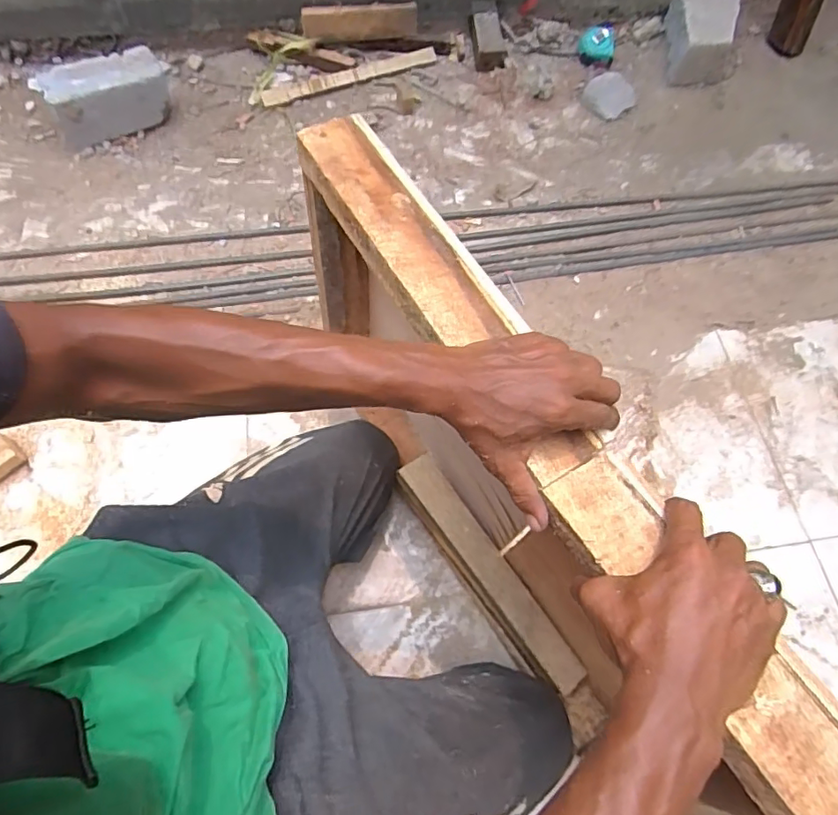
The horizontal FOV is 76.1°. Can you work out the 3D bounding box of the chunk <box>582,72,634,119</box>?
[{"bbox_3d":[0.410,-0.671,1.155,0.107,0.049,0.086,28,68,12],"label":"chunk"}]

